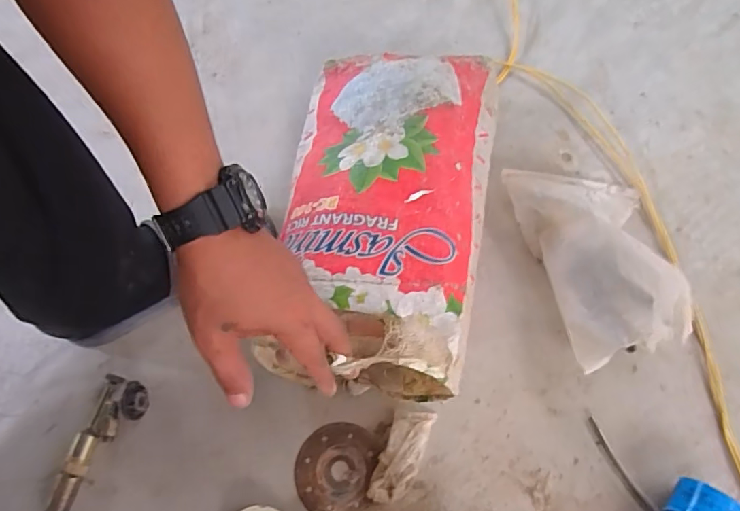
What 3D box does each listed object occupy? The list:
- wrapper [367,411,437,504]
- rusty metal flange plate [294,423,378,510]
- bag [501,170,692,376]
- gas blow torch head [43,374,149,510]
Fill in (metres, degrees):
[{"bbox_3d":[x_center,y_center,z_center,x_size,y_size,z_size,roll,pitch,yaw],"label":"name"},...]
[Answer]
[{"bbox_3d":[0.031,0.198,0.508,0.037,0.015,0.095,21,70,13],"label":"wrapper"},{"bbox_3d":[-0.035,0.216,0.512,0.077,0.007,0.088,6,67,8],"label":"rusty metal flange plate"},{"bbox_3d":[0.249,-0.010,0.540,0.140,0.081,0.232,-13,66,-1],"label":"bag"},{"bbox_3d":[-0.286,0.202,0.530,0.061,0.028,0.148,15,69,11],"label":"gas blow torch head"}]

